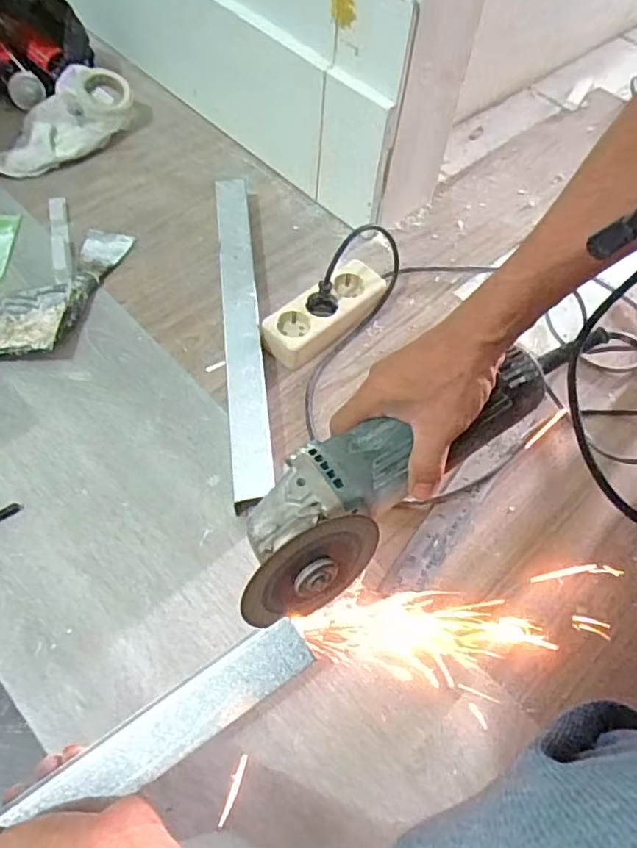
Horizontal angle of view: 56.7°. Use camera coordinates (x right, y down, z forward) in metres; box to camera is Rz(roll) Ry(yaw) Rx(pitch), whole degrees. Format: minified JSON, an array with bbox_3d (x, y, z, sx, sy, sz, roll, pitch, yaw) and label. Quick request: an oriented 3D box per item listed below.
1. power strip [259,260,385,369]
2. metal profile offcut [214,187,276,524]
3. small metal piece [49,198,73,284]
[{"bbox_3d":[0.009,-0.124,0.678,0.150,0.049,0.060,-36,68,-23],"label":"power strip"},{"bbox_3d":[-0.086,-0.110,0.659,0.039,0.054,0.437,-4,59,-7],"label":"metal profile offcut"},{"bbox_3d":[-0.316,-0.224,0.720,0.022,0.009,0.156,-12,61,-11],"label":"small metal piece"}]

